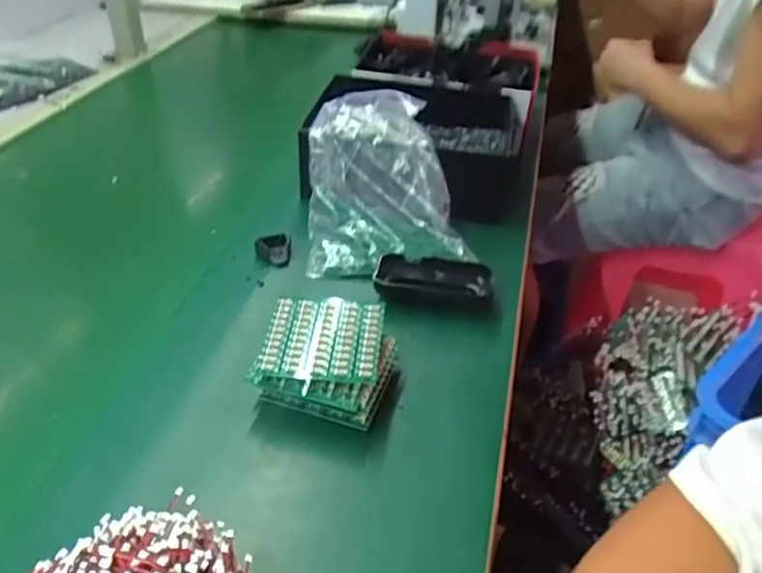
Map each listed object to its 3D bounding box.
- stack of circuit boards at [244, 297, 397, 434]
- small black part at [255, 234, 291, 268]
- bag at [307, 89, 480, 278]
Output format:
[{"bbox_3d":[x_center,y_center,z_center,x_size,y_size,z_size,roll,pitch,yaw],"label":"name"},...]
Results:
[{"bbox_3d":[-0.041,0.056,0.492,0.094,0.056,0.081,10,39,11],"label":"stack of circuit boards"},{"bbox_3d":[-0.109,-0.038,0.637,0.034,0.013,0.042,-3,38,-6],"label":"small black part"},{"bbox_3d":[0.005,-0.113,0.653,0.157,0.121,0.176,-1,38,-3],"label":"bag"}]

